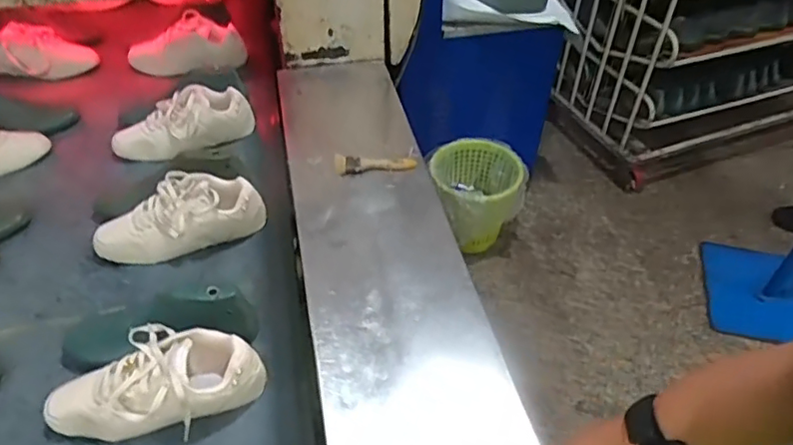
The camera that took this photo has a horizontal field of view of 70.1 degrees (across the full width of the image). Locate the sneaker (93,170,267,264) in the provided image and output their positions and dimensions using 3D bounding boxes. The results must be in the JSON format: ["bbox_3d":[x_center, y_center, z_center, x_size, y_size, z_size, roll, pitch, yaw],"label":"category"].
[{"bbox_3d":[-0.344,-0.015,0.888,0.260,0.084,0.099,-9,46,-10],"label":"sneaker"}]

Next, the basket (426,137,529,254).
[{"bbox_3d":[0.240,-0.058,1.735,0.311,0.295,0.244,1,45,0],"label":"basket"}]

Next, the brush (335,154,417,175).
[{"bbox_3d":[-0.037,-0.104,0.987,0.139,0.018,0.037,-3,45,-4],"label":"brush"}]

